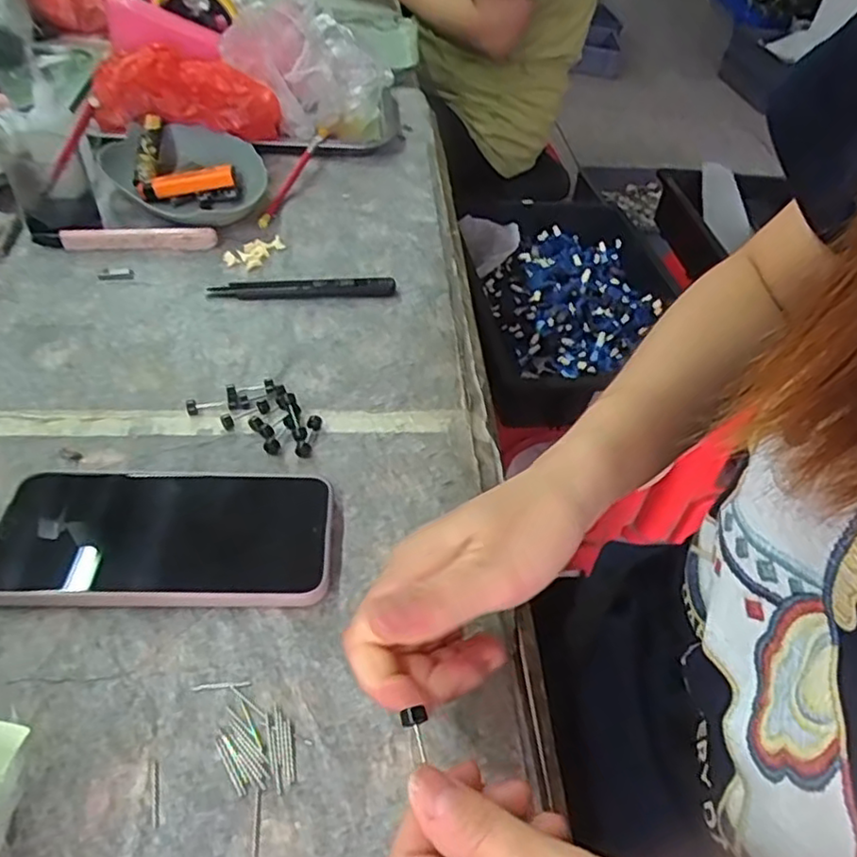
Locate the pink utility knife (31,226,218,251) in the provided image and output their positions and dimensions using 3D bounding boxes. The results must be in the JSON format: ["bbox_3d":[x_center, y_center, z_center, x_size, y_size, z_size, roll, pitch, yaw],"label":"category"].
[{"bbox_3d":[-0.247,-0.156,0.541,0.140,0.017,0.019,-2,46,-8],"label":"pink utility knife"}]

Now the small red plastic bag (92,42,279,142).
[{"bbox_3d":[-0.235,-0.321,0.658,0.171,0.087,0.044,8,45,2],"label":"small red plastic bag"}]

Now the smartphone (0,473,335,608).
[{"bbox_3d":[-0.131,0.054,0.340,0.160,0.013,0.079,1,45,-6],"label":"smartphone"}]

